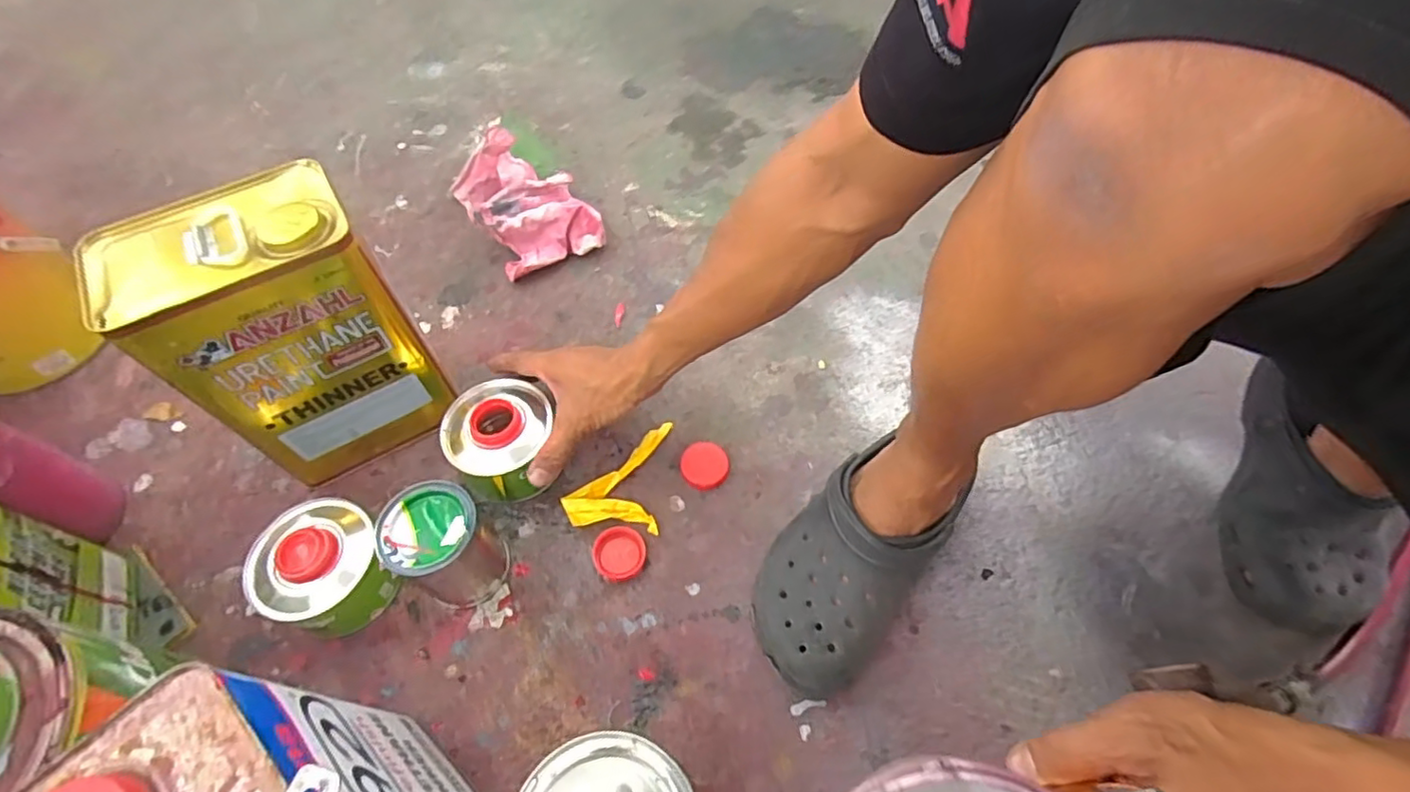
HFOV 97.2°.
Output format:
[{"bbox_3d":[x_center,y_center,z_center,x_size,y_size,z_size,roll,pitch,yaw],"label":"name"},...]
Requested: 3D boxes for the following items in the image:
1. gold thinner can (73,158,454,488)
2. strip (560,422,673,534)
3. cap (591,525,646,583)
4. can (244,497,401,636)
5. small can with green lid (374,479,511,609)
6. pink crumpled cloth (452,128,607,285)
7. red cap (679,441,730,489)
[{"bbox_3d":[-0.339,-0.047,0.542,0.160,0.249,0.110,-26,63,-15],"label":"gold thinner can"},{"bbox_3d":[-0.082,0.071,0.592,0.084,0.024,0.113,4,59,2],"label":"strip"},{"bbox_3d":[-0.076,0.139,0.554,0.045,0.015,0.047,0,59,0],"label":"cap"},{"bbox_3d":[-0.315,0.143,0.522,0.099,0.076,0.096,0,59,0],"label":"can"},{"bbox_3d":[-0.213,0.126,0.518,0.077,0.099,0.074,0,59,0],"label":"small can with green lid"},{"bbox_3d":[-0.221,-0.240,0.755,0.131,0.085,0.195,-27,63,-15],"label":"pink crumpled cloth"},{"bbox_3d":[0.000,0.067,0.603,0.046,0.013,0.046,0,59,0],"label":"red cap"}]

